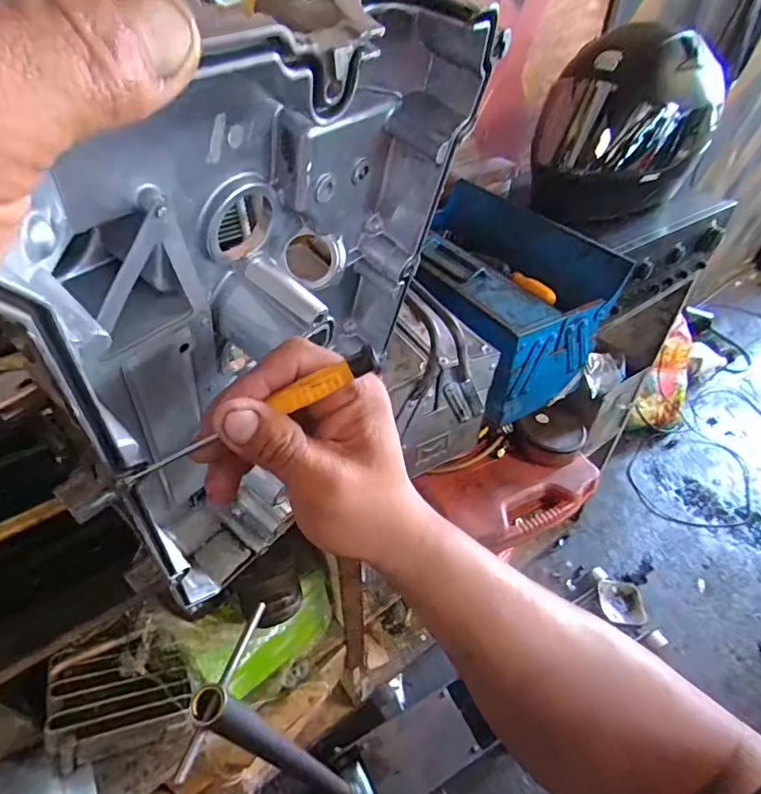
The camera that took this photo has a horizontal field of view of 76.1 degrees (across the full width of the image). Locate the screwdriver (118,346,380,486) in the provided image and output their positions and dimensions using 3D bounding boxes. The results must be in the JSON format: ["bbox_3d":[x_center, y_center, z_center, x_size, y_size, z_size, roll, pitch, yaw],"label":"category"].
[{"bbox_3d":[-0.060,0.010,0.225,0.131,0.009,0.011,-25,46,4],"label":"screwdriver"}]

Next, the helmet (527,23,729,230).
[{"bbox_3d":[0.417,-0.464,0.830,0.225,0.250,0.225,-31,53,-29],"label":"helmet"}]

